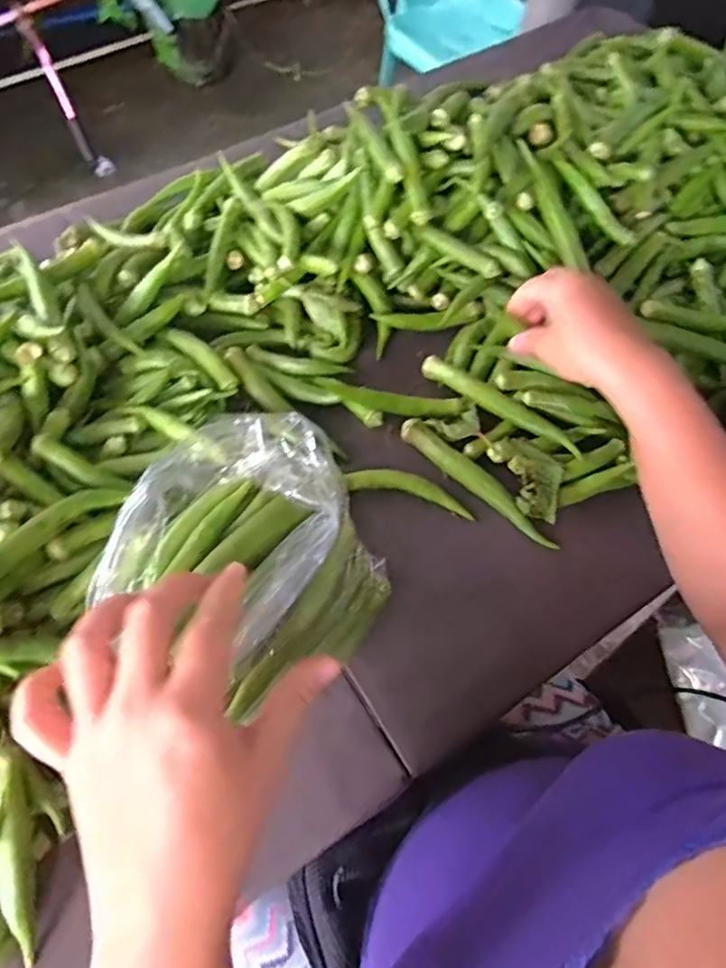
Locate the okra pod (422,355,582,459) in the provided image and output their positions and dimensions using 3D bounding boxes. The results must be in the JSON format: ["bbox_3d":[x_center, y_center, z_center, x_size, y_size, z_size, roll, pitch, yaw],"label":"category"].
[{"bbox_3d":[0.129,-0.077,0.554,0.169,0.019,0.016,36,69,16],"label":"okra pod"}]

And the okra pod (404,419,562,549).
[{"bbox_3d":[0.104,-0.002,0.535,0.172,0.021,0.021,41,70,18],"label":"okra pod"}]

